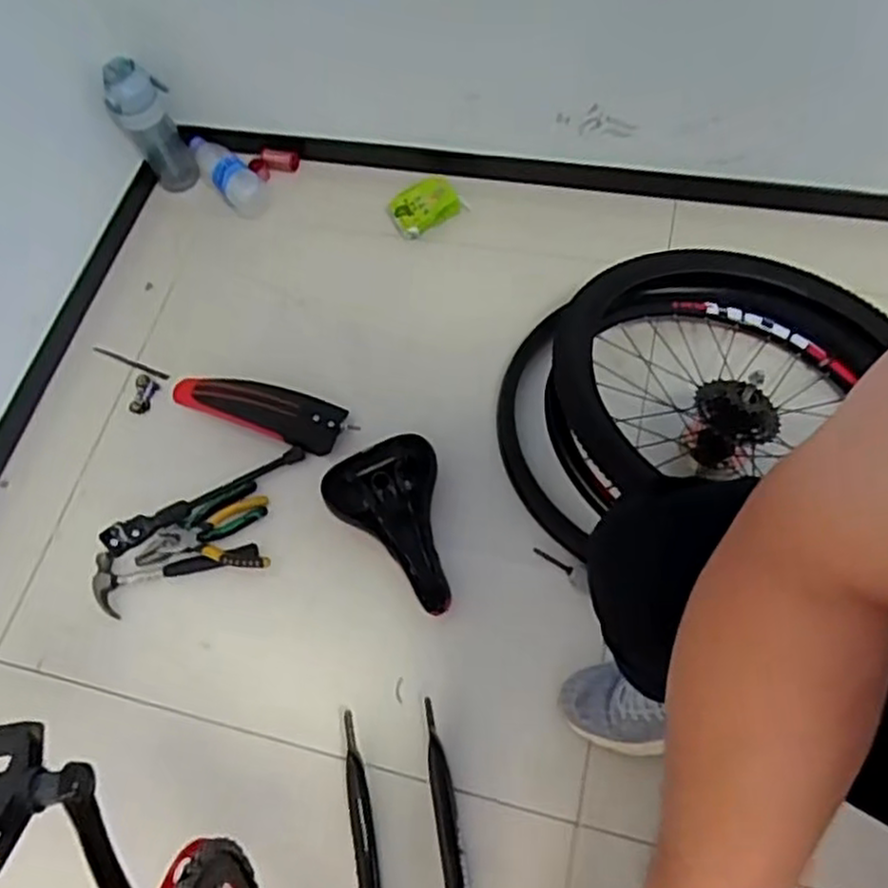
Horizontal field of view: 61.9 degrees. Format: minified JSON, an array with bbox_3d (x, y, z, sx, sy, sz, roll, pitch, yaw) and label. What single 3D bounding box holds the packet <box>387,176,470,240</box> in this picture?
[{"bbox_3d":[-0.031,-0.392,1.219,0.114,0.074,0.021,-24,24,19],"label":"packet"}]

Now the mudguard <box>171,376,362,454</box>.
[{"bbox_3d":[-0.275,-0.055,1.088,0.295,0.063,0.076,15,69,13],"label":"mudguard"}]

